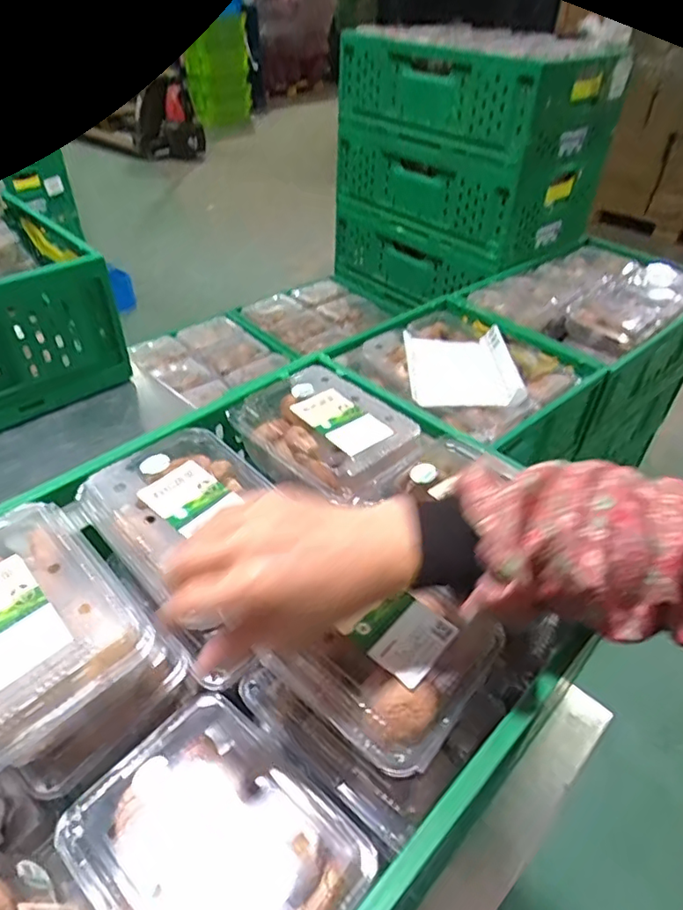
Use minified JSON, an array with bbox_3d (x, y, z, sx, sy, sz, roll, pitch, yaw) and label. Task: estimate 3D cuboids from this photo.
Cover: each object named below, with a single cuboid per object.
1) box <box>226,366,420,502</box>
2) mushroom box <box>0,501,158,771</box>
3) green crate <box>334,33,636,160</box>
[{"bbox_3d":[-0.018,-0.018,0.568,0.169,0.062,0.127,33,50,30],"label":"box"},{"bbox_3d":[-0.225,0.114,0.399,0.172,0.055,0.133,32,50,30],"label":"mushroom box"},{"bbox_3d":[0.357,-0.957,1.466,0.459,0.180,0.588,-30,50,-30],"label":"green crate"}]

